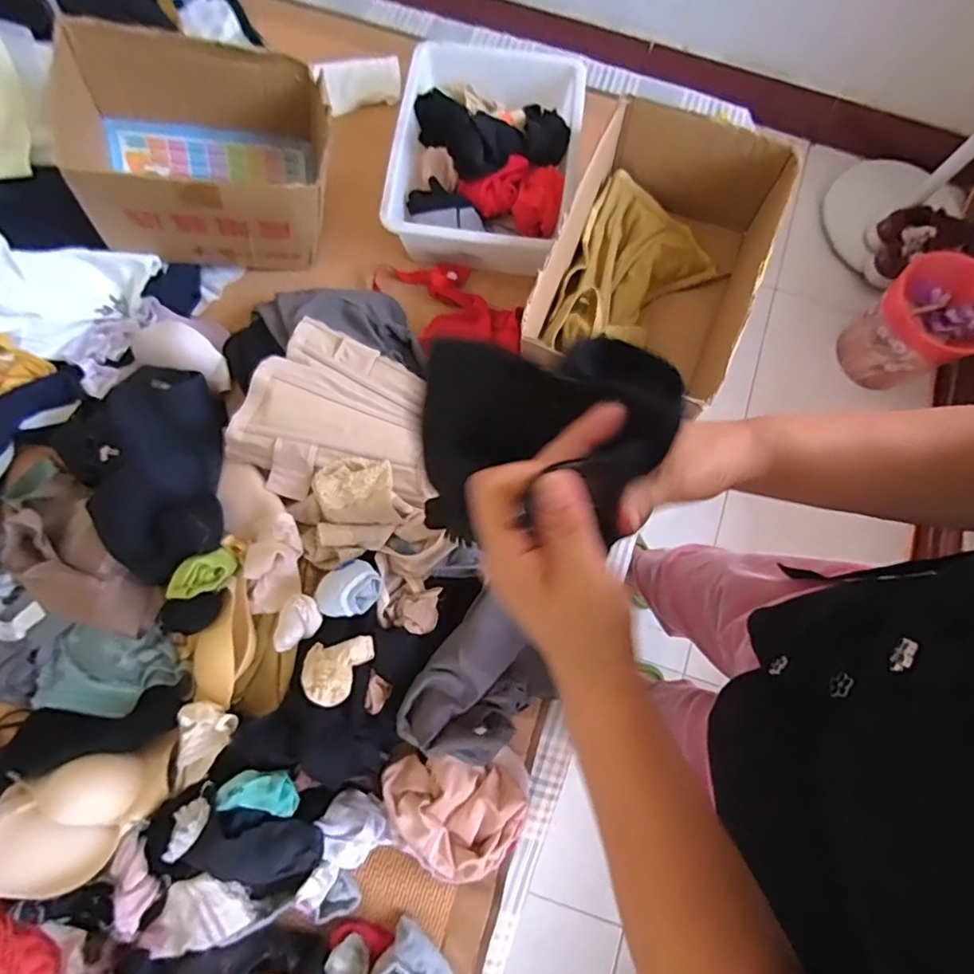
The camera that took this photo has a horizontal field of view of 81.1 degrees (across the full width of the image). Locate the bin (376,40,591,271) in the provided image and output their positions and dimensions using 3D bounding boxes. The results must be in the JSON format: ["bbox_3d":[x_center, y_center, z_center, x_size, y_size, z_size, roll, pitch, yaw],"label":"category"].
[{"bbox_3d":[0.001,-0.526,0.908,0.280,0.130,0.362,8,76,0],"label":"bin"}]

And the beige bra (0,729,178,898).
[{"bbox_3d":[-0.474,0.384,0.656,0.200,0.082,0.125,-20,78,-6],"label":"beige bra"}]

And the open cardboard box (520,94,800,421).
[{"bbox_3d":[0.244,-0.290,0.848,0.288,0.222,0.417,25,77,4],"label":"open cardboard box"}]

